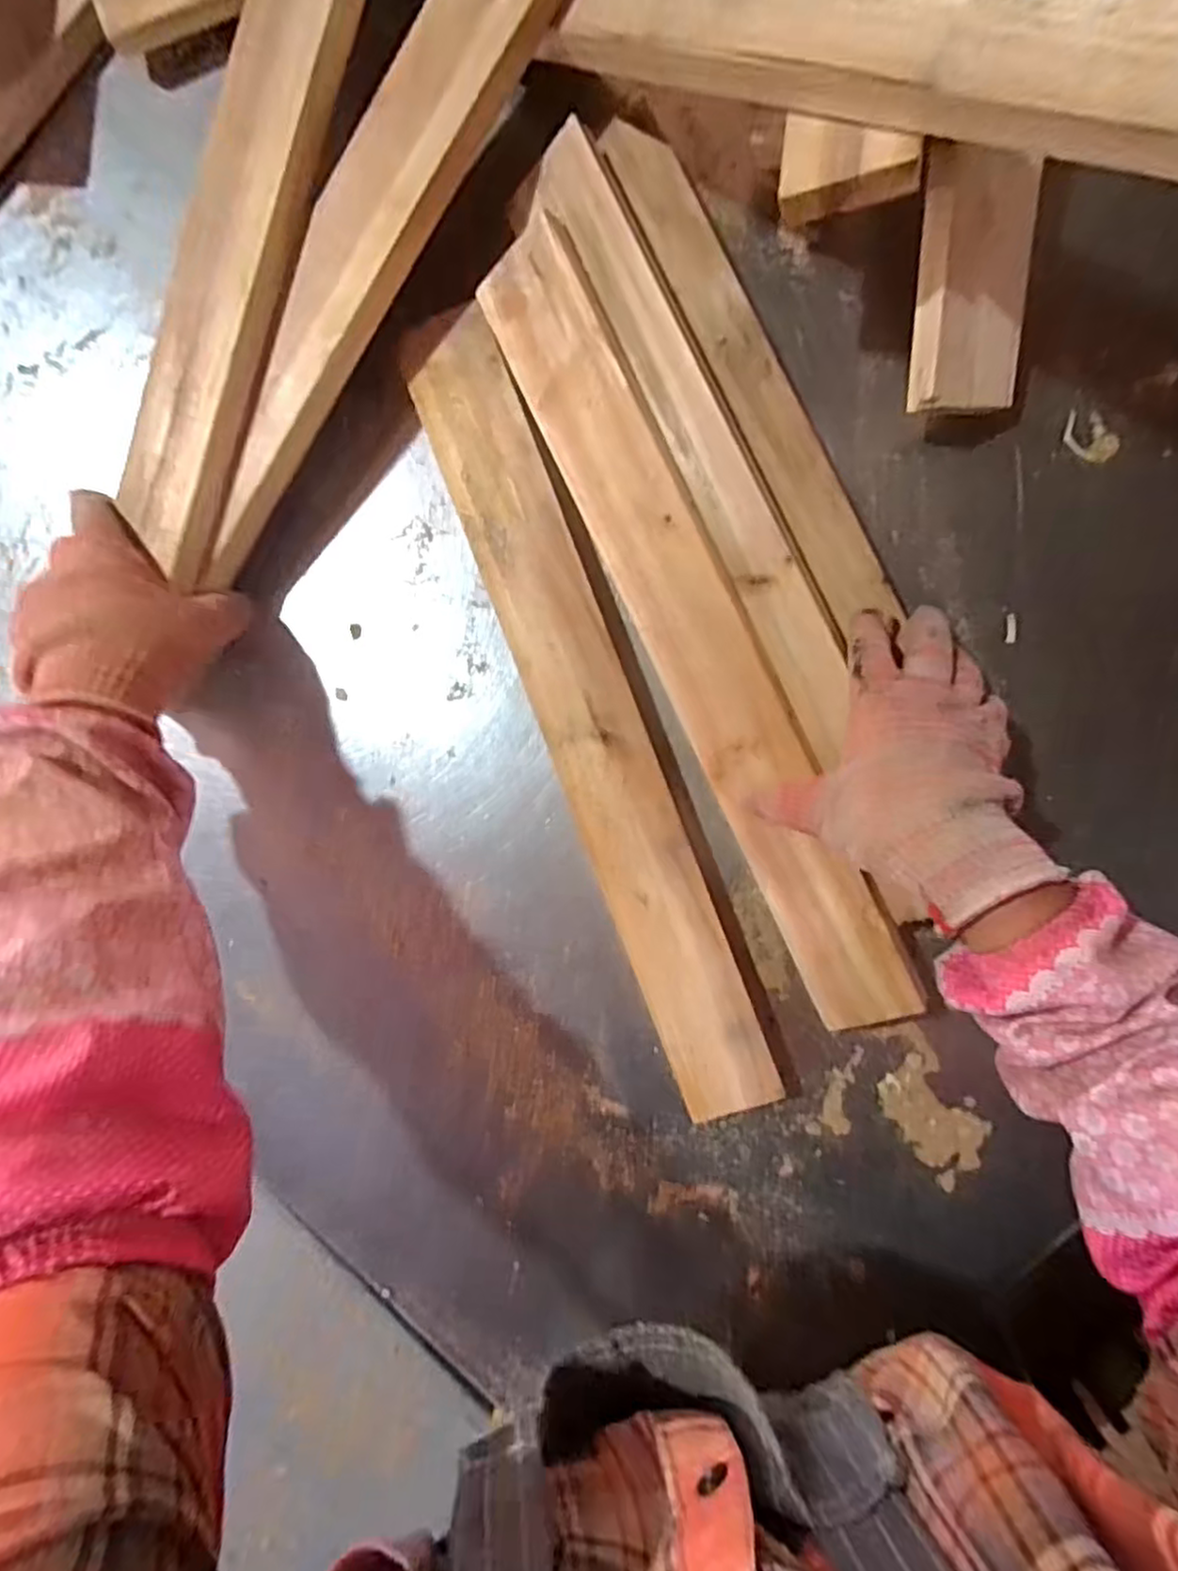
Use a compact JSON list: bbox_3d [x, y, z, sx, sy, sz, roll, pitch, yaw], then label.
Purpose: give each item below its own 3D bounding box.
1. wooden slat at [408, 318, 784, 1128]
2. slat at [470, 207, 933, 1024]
[{"bbox_3d":[0.006,-0.034,0.413,0.058,0.025,0.485,-21,92,6],"label":"wooden slat"},{"bbox_3d":[0.065,-0.083,0.389,0.060,0.027,0.471,-25,92,6],"label":"slat"}]

